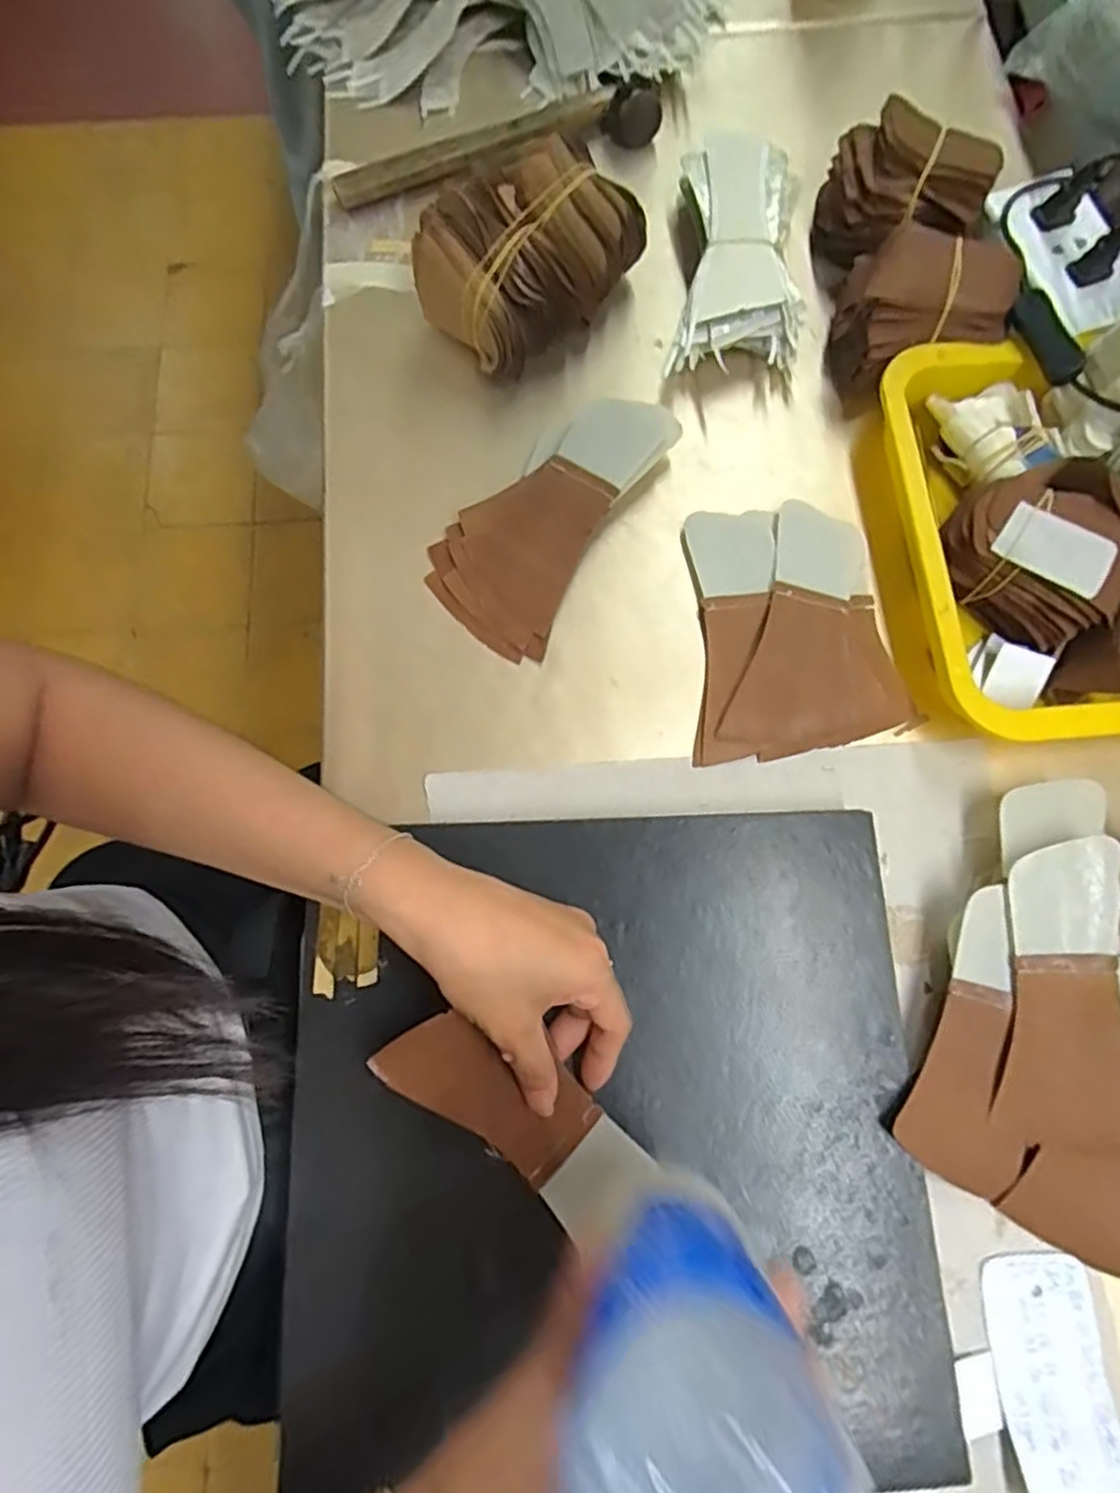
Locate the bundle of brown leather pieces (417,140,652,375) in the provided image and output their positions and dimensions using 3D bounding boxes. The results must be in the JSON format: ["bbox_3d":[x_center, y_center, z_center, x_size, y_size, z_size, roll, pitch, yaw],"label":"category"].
[{"bbox_3d":[-0.017,-0.319,0.465,0.090,0.078,0.137,43,80,10],"label":"bundle of brown leather pieces"}]

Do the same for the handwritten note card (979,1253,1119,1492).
[{"bbox_3d":[0.235,0.301,0.331,0.053,0.016,0.100,-4,76,-1],"label":"handwritten note card"}]

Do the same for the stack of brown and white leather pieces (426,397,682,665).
[{"bbox_3d":[-0.010,-0.150,0.449,0.091,0.030,0.182,30,78,8],"label":"stack of brown and white leather pieces"}]

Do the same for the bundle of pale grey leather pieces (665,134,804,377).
[{"bbox_3d":[0.123,-0.340,0.488,0.083,0.044,0.183,5,76,1],"label":"bundle of pale grey leather pieces"}]

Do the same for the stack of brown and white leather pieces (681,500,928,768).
[{"bbox_3d":[0.133,-0.074,0.433,0.126,0.015,0.157,-12,76,-3],"label":"stack of brown and white leather pieces"}]

